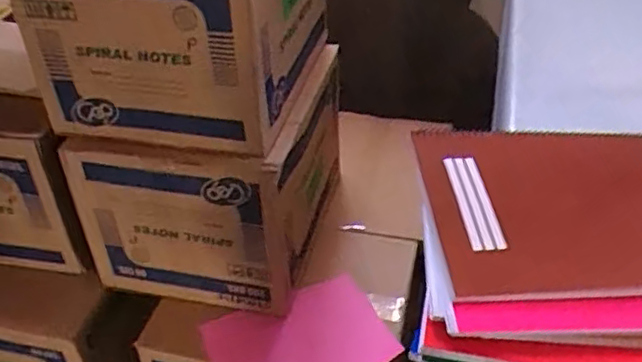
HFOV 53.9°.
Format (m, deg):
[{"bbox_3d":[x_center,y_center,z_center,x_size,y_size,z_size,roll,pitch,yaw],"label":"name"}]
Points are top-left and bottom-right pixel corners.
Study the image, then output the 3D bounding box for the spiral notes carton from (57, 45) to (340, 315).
[{"bbox_3d":[-0.171,-0.022,1.130,0.346,0.292,0.392,9,39,13],"label":"spiral notes carton"}]

